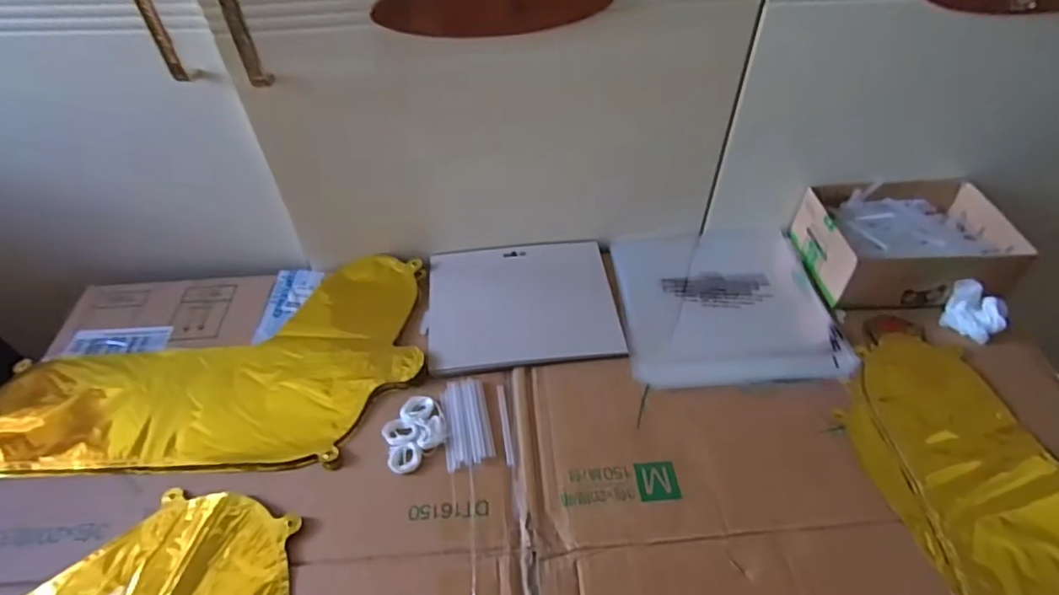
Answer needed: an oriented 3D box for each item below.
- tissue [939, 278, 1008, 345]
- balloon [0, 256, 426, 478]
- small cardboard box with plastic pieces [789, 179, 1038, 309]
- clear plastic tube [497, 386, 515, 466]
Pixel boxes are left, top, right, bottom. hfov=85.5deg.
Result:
[{"bbox_3d":[0.439,0.012,0.563,0.046,0.032,0.052,-33,57,-25],"label":"tissue"},{"bbox_3d":[-0.305,0.059,0.557,0.389,0.029,0.232,-2,50,-1],"label":"balloon"},{"bbox_3d":[0.409,-0.063,0.627,0.195,0.062,0.148,-4,50,-3],"label":"small cardboard box with plastic pieces"},{"bbox_3d":[-0.021,0.110,0.505,0.007,0.004,0.079,-7,50,-6],"label":"clear plastic tube"}]

